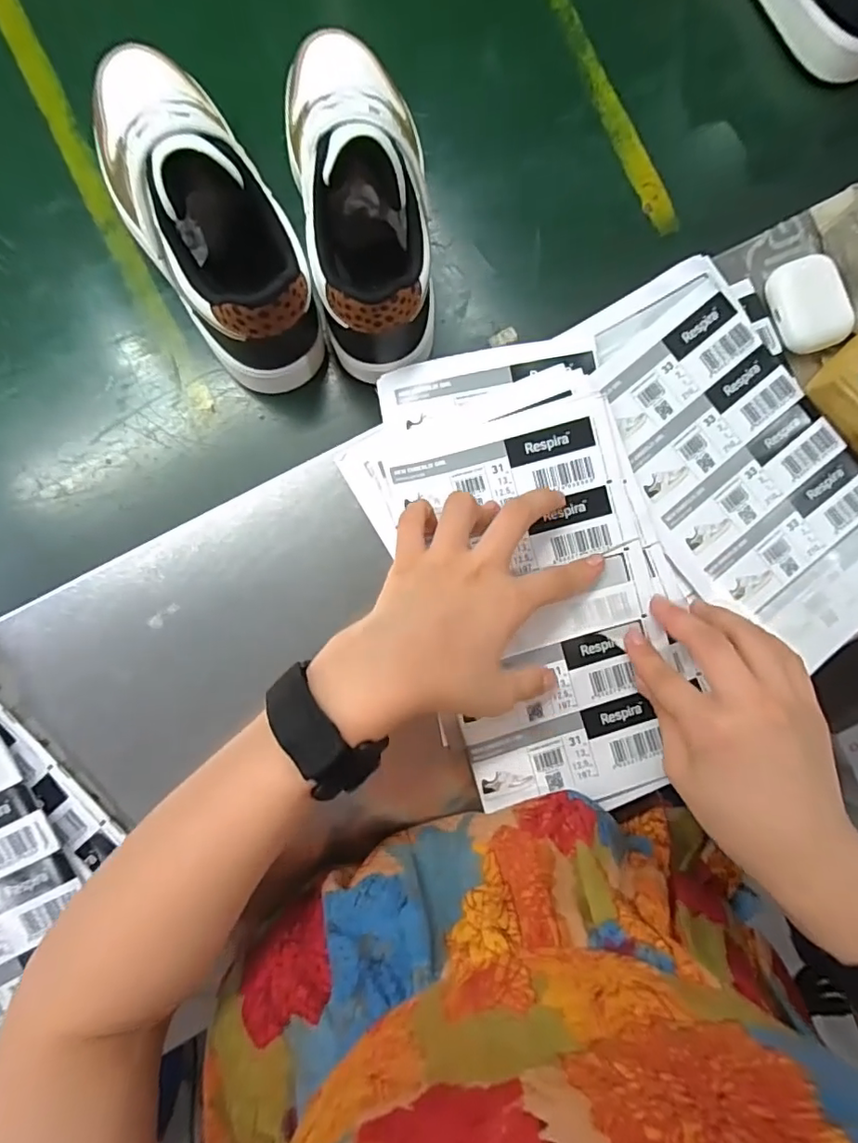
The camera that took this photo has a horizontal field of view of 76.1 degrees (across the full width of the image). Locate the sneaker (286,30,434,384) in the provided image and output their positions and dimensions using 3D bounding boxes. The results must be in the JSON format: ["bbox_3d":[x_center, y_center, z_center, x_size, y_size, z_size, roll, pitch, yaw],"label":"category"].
[{"bbox_3d":[-0.036,-0.226,0.315,0.077,0.077,0.189,-10,89,-5],"label":"sneaker"}]

